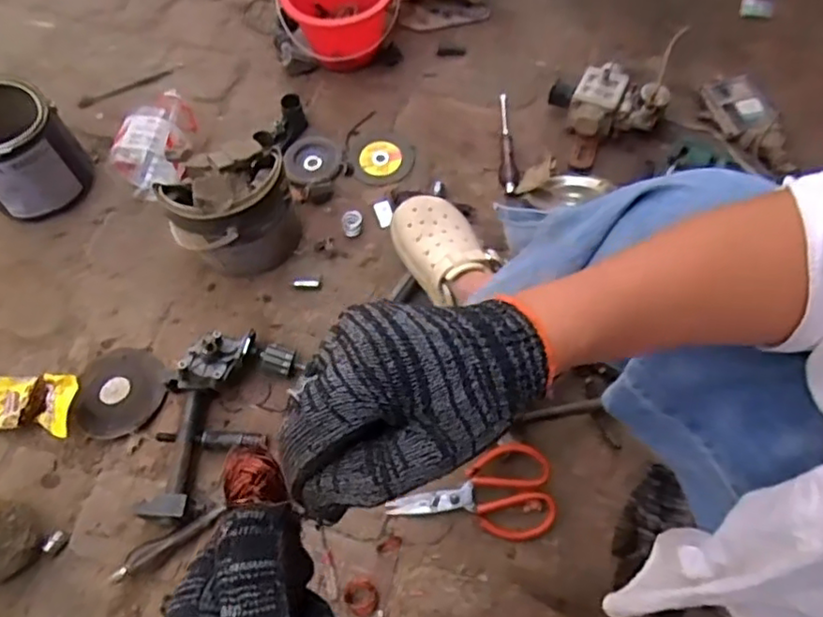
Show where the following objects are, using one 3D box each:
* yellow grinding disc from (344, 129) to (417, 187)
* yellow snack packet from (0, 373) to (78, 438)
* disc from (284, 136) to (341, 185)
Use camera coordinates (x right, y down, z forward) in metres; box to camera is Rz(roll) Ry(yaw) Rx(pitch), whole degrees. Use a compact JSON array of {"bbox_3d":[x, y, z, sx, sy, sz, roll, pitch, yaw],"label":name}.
[{"bbox_3d":[-0.050,-0.236,1.008,0.102,0.015,0.099,0,74,1],"label":"yellow grinding disc"},{"bbox_3d":[-0.495,0.122,0.812,0.169,0.040,0.078,-4,57,16],"label":"yellow snack packet"},{"bbox_3d":[-0.151,-0.231,0.999,0.083,0.024,0.092,31,68,15],"label":"disc"}]

